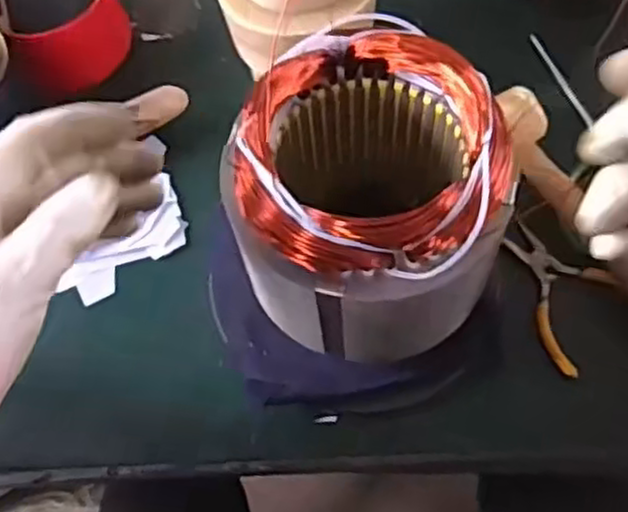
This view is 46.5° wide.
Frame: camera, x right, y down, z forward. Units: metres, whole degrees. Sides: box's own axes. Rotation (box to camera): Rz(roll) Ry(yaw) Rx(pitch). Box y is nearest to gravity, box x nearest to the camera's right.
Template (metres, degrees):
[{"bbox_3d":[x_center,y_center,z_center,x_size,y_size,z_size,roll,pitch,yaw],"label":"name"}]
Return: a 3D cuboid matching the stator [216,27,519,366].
[{"bbox_3d":[0.032,-0.028,0.413,0.125,0.137,0.136,-2,65,3],"label":"stator"}]

